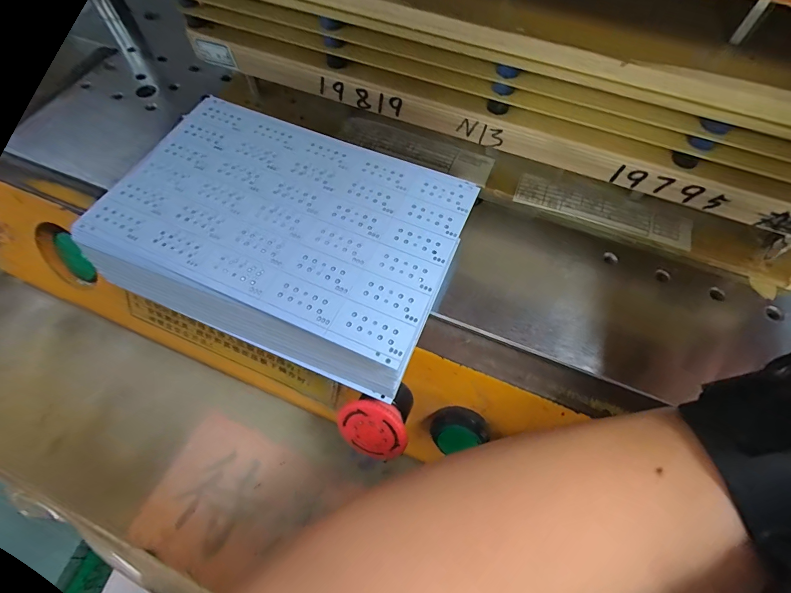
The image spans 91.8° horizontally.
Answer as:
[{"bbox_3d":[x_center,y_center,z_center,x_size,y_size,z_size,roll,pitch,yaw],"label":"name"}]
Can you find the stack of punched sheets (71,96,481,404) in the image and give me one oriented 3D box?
[{"bbox_3d":[-0.056,-0.028,0.196,0.165,0.039,0.122,20,65,10],"label":"stack of punched sheets"}]

